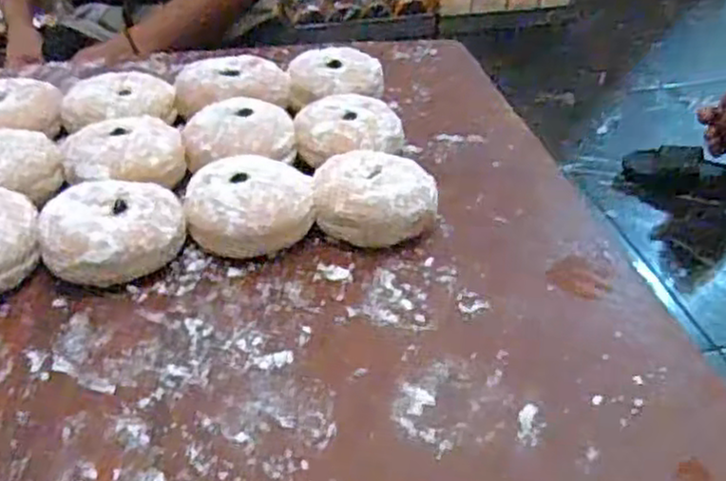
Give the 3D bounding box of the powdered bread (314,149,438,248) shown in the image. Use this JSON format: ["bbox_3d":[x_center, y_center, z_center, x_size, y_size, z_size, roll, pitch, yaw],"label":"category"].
[{"bbox_3d":[0.009,-0.031,0.528,0.085,0.039,0.082,2,39,-1],"label":"powdered bread"}]

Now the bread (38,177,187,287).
[{"bbox_3d":[-0.163,-0.007,0.490,0.091,0.040,0.083,-12,41,-16],"label":"bread"}]

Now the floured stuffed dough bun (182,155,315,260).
[{"bbox_3d":[-0.077,-0.022,0.511,0.078,0.041,0.074,1,39,-1],"label":"floured stuffed dough bun"}]

